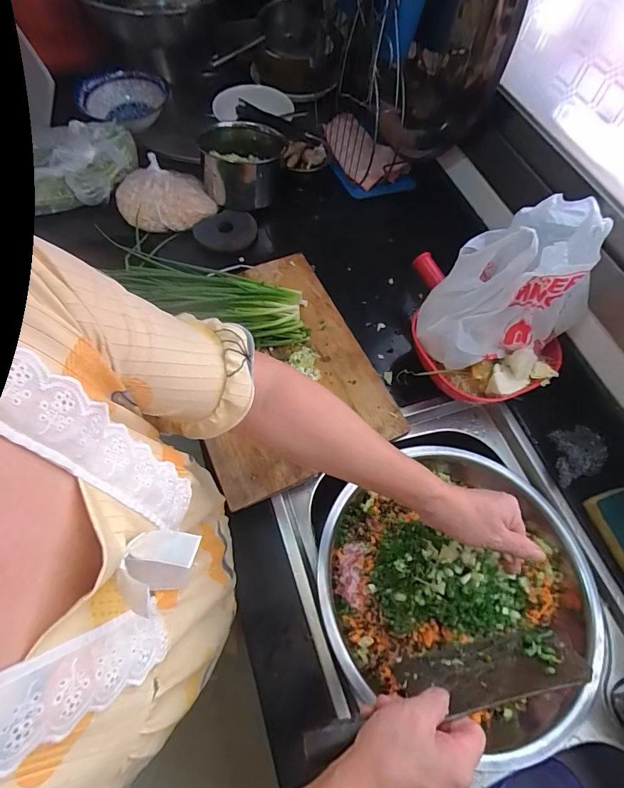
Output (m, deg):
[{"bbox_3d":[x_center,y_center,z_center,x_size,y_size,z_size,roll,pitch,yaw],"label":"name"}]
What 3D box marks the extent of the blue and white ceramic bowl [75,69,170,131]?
[{"bbox_3d":[-0.406,-0.628,0.900,0.188,0.067,0.175,2,62,-3],"label":"blue and white ceramic bowl"}]

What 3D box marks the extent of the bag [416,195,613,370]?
[{"bbox_3d":[0.263,-0.146,0.557,0.177,0.183,0.160,-30,68,-18],"label":"bag"}]

